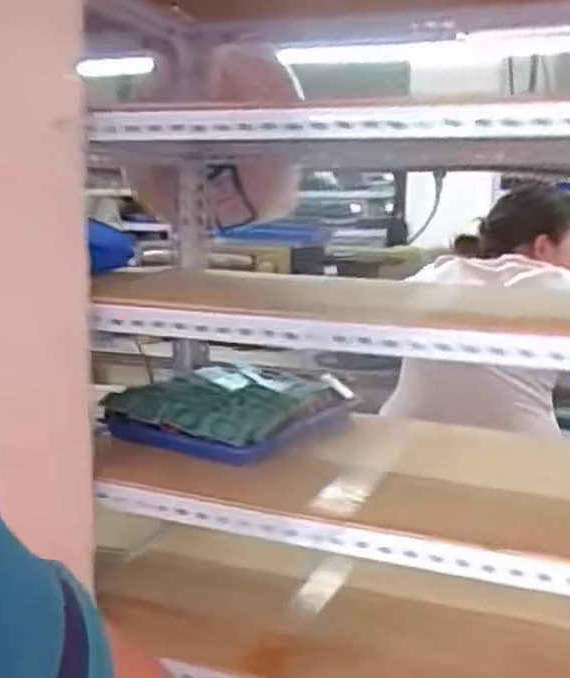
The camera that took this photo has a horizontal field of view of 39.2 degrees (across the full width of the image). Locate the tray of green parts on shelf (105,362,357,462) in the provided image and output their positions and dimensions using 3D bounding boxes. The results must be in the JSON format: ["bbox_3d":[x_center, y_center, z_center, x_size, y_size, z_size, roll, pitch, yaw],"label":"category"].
[{"bbox_3d":[-0.072,0.092,1.087,0.240,0.065,0.271,7,10,24],"label":"tray of green parts on shelf"}]

